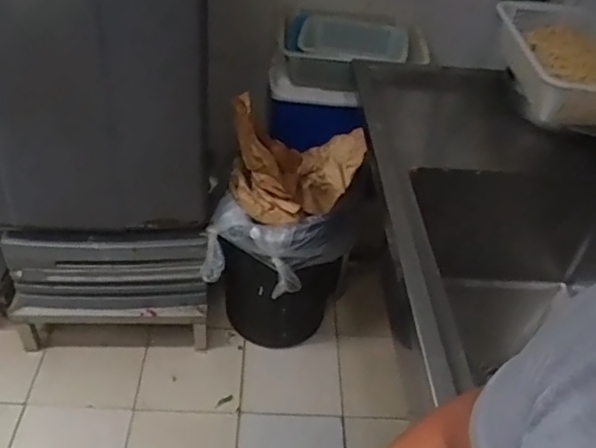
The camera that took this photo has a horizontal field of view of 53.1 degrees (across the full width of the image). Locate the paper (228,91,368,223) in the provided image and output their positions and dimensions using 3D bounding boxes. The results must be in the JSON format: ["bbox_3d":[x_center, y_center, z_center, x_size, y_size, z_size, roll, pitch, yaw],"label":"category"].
[{"bbox_3d":[0.003,-0.180,1.565,0.319,0.278,0.213,-20,48,-27],"label":"paper"}]

